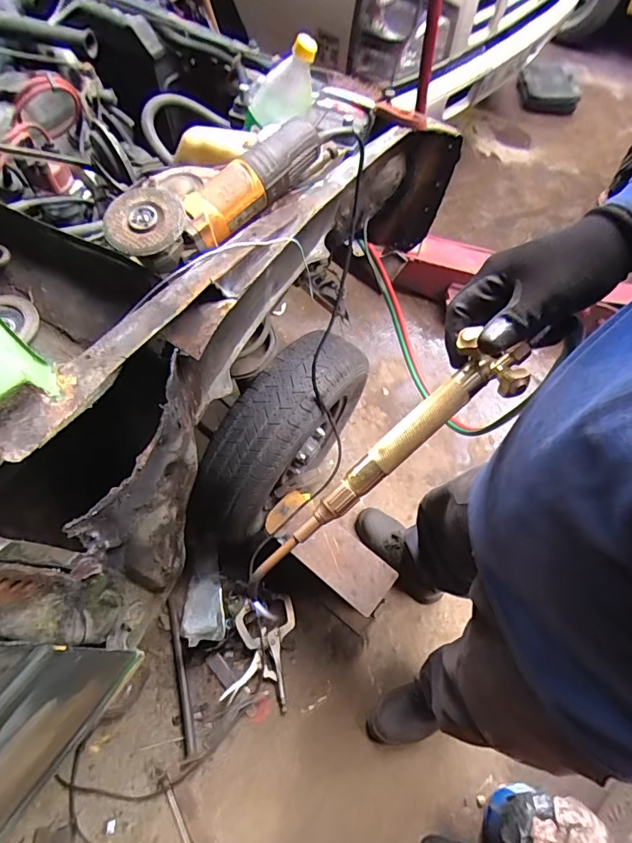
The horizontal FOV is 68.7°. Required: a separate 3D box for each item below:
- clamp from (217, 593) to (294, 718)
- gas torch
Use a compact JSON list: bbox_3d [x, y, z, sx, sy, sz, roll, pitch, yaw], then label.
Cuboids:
[{"bbox_3d":[-0.135,0.564,1.162,0.143,0.066,0.258,7,60,0],"label":"clamp"},{"bbox_3d":[0.059,0.036,0.406,0.304,0.029,0.057,-41,66,3],"label":"gas torch"}]

